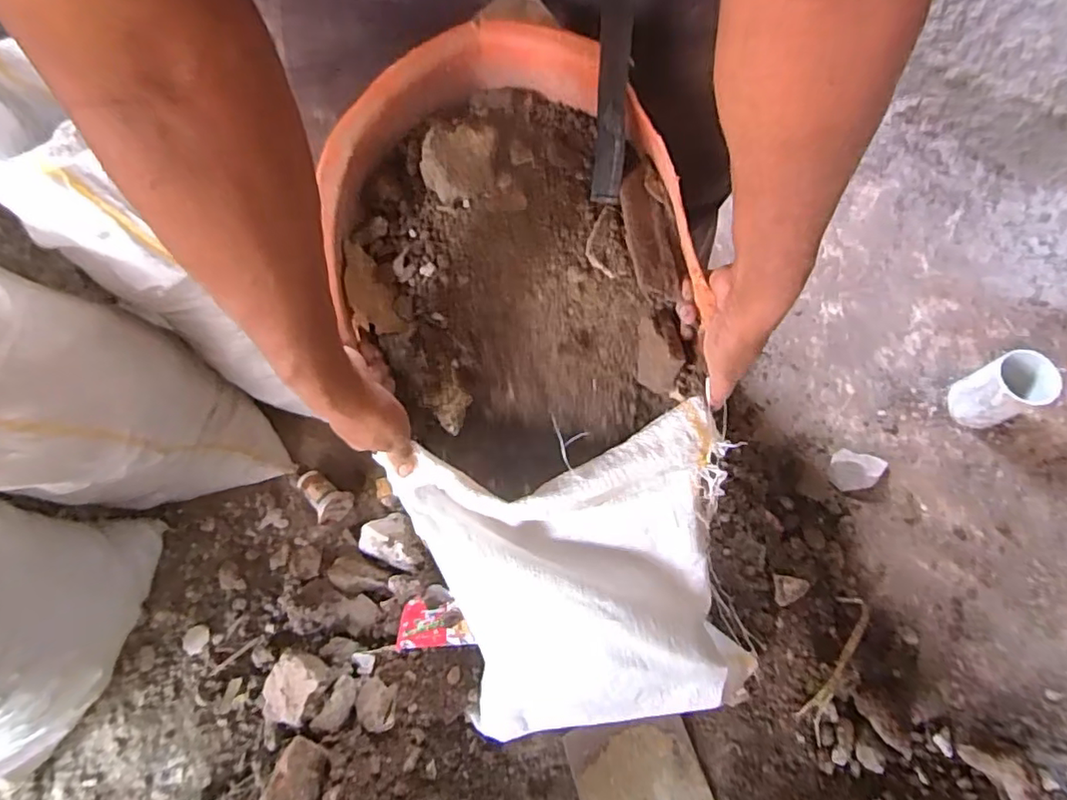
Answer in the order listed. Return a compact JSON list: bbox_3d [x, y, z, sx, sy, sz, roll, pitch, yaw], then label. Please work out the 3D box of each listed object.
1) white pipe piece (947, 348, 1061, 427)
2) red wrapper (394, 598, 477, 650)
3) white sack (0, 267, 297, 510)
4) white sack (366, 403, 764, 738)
[{"bbox_3d":[0.738,-0.013,0.930,0.082,0.134,0.087,-1,69,2],"label":"white pipe piece"},{"bbox_3d":[-0.144,0.327,0.856,0.108,0.016,0.066,-5,69,1],"label":"red wrapper"},{"bbox_3d":[-0.619,-0.025,0.780,0.341,0.535,0.234,34,74,14],"label":"white sack"},{"bbox_3d":[0.061,0.222,0.665,0.356,0.461,0.120,-4,31,8],"label":"white sack"}]

